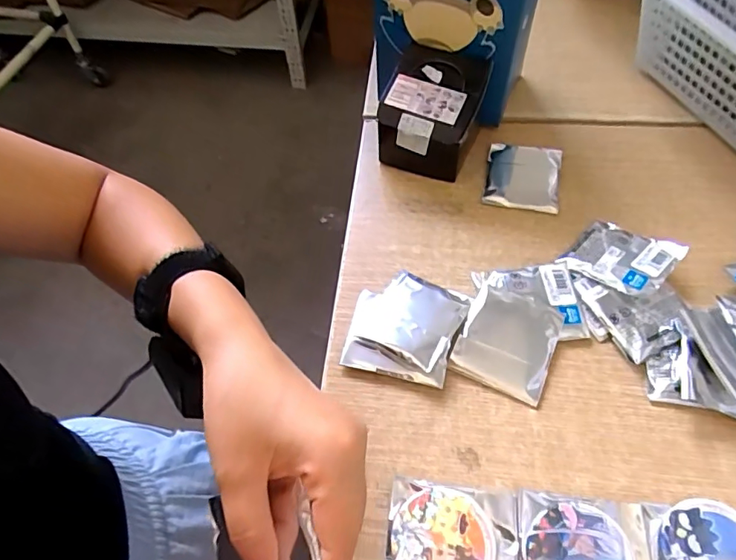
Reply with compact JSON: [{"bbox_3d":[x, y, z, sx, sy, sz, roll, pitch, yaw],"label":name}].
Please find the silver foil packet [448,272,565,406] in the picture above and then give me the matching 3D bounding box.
[{"bbox_3d":[0.108,0.044,0.384,0.068,0.009,0.085,22,61,16],"label":"silver foil packet"}]

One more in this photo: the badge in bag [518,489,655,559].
[{"bbox_3d":[0.132,0.168,0.303,0.078,0.009,0.068,6,58,7],"label":"badge in bag"}]

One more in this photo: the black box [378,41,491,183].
[{"bbox_3d":[0.060,-0.155,0.476,0.082,0.081,0.089,18,60,14],"label":"black box"}]

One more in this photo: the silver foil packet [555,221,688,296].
[{"bbox_3d":[0.207,-0.019,0.409,0.074,0.008,0.062,28,62,33],"label":"silver foil packet"}]

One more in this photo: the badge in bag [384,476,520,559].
[{"bbox_3d":[0.052,0.163,0.310,0.080,0.010,0.067,7,58,7],"label":"badge in bag"}]

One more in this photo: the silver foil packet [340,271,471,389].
[{"bbox_3d":[0.030,0.033,0.392,0.084,0.018,0.089,12,59,10],"label":"silver foil packet"}]

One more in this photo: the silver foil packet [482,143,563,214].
[{"bbox_3d":[0.147,-0.099,0.475,0.067,0.008,0.077,11,58,9],"label":"silver foil packet"}]

